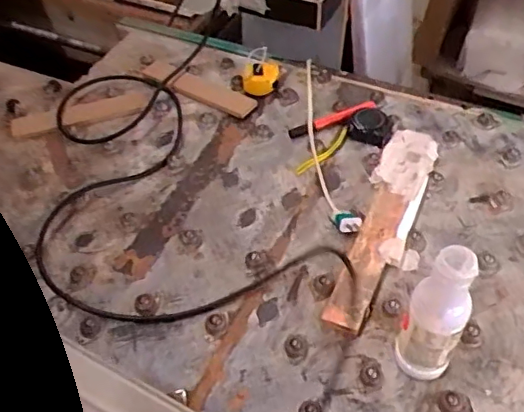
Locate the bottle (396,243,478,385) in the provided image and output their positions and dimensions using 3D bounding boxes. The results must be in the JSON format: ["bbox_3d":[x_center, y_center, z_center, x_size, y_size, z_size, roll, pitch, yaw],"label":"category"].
[{"bbox_3d":[0.182,0.121,0.605,0.059,0.183,0.053,17,50,16],"label":"bottle"}]

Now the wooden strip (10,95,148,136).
[{"bbox_3d":[-0.313,-0.156,0.988,0.228,0.008,0.051,-16,50,-19],"label":"wooden strip"}]

